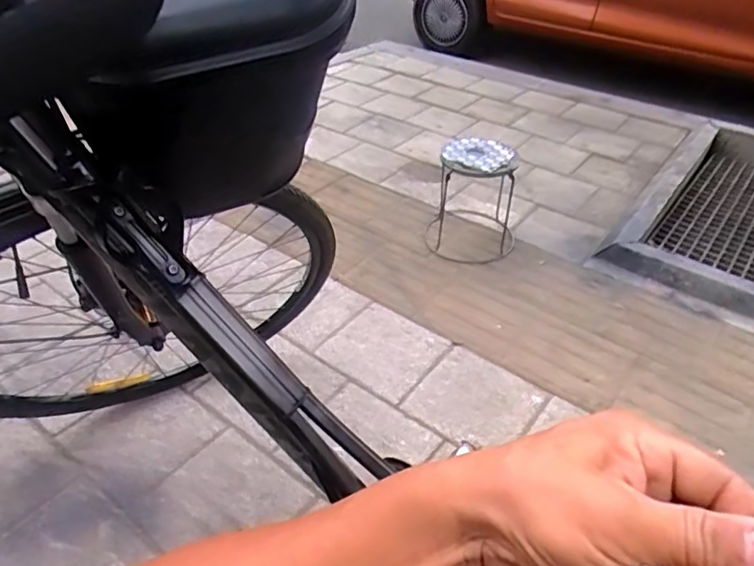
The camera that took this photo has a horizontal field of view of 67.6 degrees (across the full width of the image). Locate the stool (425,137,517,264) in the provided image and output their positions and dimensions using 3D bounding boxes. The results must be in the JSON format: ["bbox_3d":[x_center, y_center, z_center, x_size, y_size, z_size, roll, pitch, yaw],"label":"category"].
[{"bbox_3d":[0.294,-0.261,1.702,0.259,0.296,0.295,7,40,7],"label":"stool"}]

